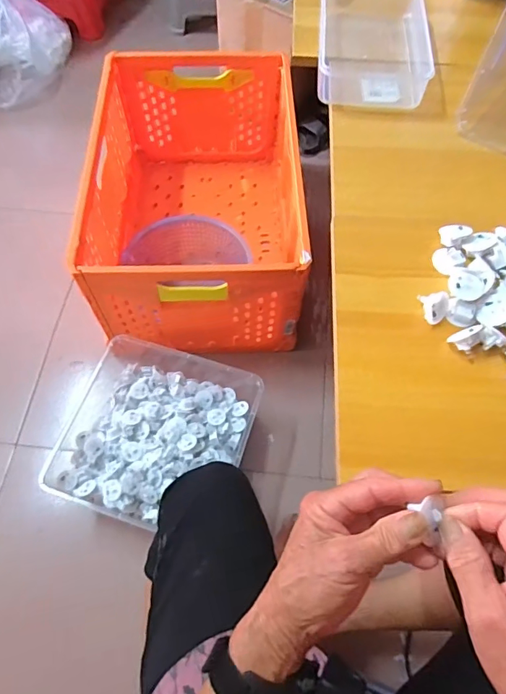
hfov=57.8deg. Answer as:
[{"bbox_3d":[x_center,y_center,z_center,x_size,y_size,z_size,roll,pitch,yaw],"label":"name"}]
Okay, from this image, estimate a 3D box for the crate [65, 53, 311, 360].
[{"bbox_3d":[-0.112,-0.323,1.006,0.385,0.311,0.632,-1,63,-2],"label":"crate"}]

